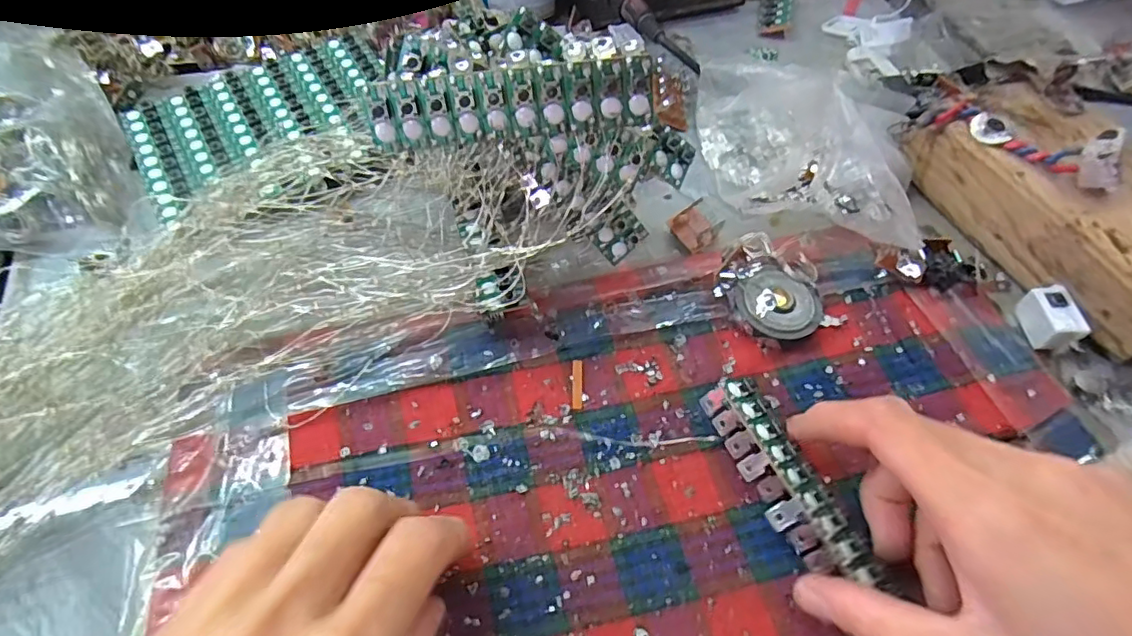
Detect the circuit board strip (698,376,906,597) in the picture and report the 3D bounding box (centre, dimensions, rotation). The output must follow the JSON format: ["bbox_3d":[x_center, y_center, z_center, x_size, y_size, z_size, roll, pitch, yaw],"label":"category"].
[{"bbox_3d":[0.081,0.061,0.213,0.024,0.011,0.084,-24,63,-15],"label":"circuit board strip"}]

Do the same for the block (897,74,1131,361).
[{"bbox_3d":[0.244,-0.055,0.281,0.081,0.039,0.140,-22,64,-15],"label":"block"}]

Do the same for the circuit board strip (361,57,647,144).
[{"bbox_3d":[-0.018,-0.070,0.188,0.092,0.020,0.005,-5,31,2],"label":"circuit board strip"}]

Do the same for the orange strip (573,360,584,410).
[{"bbox_3d":[0.005,0.028,0.243,0.005,0.004,0.021,3,64,-5],"label":"orange strip"}]

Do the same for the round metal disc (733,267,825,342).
[{"bbox_3d":[0.094,-0.005,0.260,0.035,0.011,0.035,1,61,-3],"label":"round metal disc"}]

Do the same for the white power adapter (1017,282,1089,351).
[{"bbox_3d":[0.217,0.000,0.259,0.013,0.018,0.026,1,62,-3],"label":"white power adapter"}]

